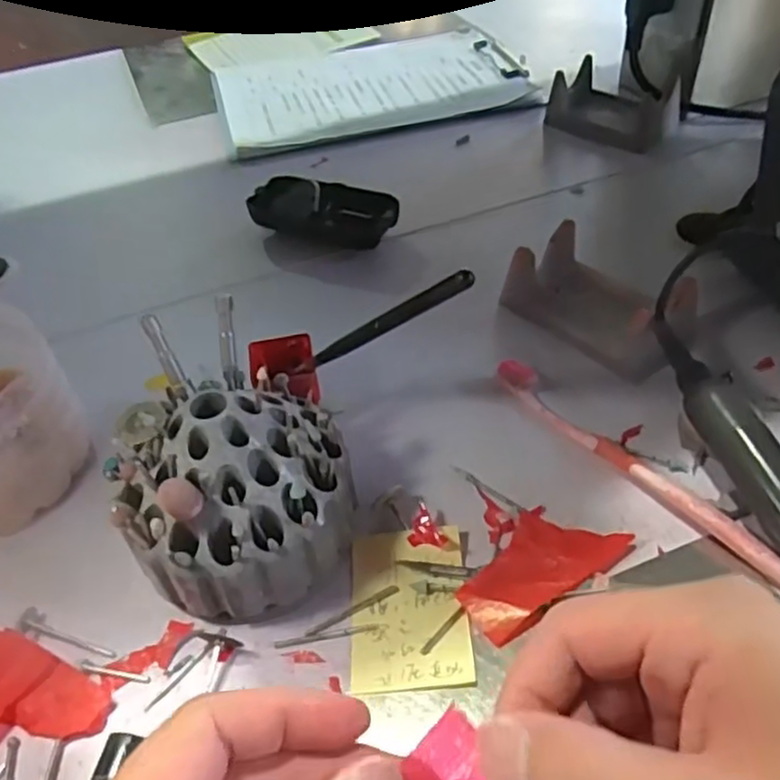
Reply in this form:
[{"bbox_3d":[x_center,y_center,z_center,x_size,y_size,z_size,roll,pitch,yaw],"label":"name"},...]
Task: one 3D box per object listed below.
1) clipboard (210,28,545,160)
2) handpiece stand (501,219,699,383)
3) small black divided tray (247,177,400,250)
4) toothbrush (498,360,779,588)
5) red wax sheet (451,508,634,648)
[{"bbox_3d":[-0.022,-0.312,0.712,0.297,0.014,0.208,-14,46,-9],"label":"clipboard"},{"bbox_3d":[0.126,-0.054,0.415,0.061,0.039,0.107,-34,52,-26],"label":"handpiece stand"},{"bbox_3d":[-0.049,-0.130,0.516,0.110,0.030,0.051,15,48,19],"label":"small black divided tray"},{"bbox_3d":[0.121,0.037,0.347,0.016,0.014,0.178,-30,50,-23],"label":"toothbrush"},{"bbox_3d":[0.066,0.078,0.315,0.080,0.004,0.040,-28,48,-25],"label":"red wax sheet"}]

